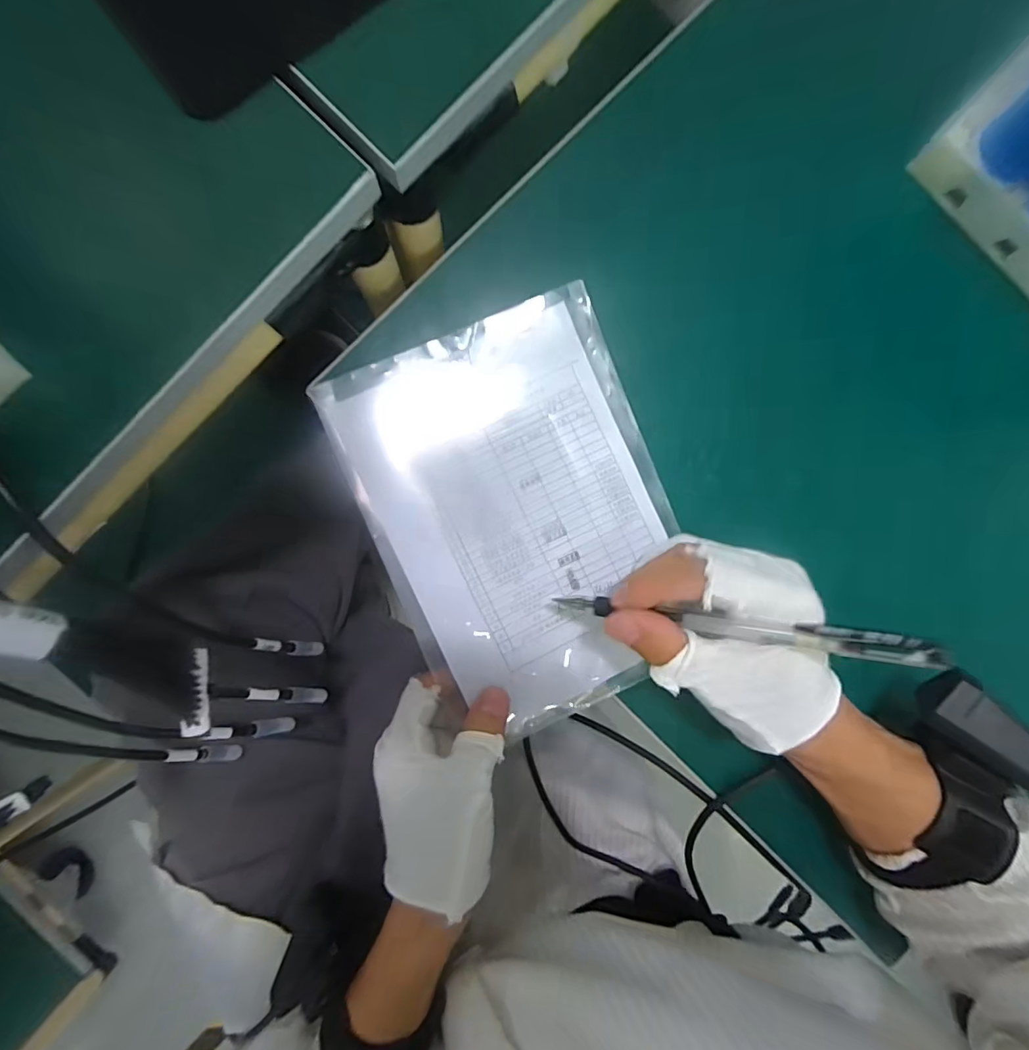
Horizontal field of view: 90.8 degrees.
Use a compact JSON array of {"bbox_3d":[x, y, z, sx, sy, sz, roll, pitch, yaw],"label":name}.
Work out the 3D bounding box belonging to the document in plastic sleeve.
[{"bbox_3d":[0.005,-0.006,0.295,0.165,0.009,0.233,-24,93,-3],"label":"document in plastic sleeve"}]

